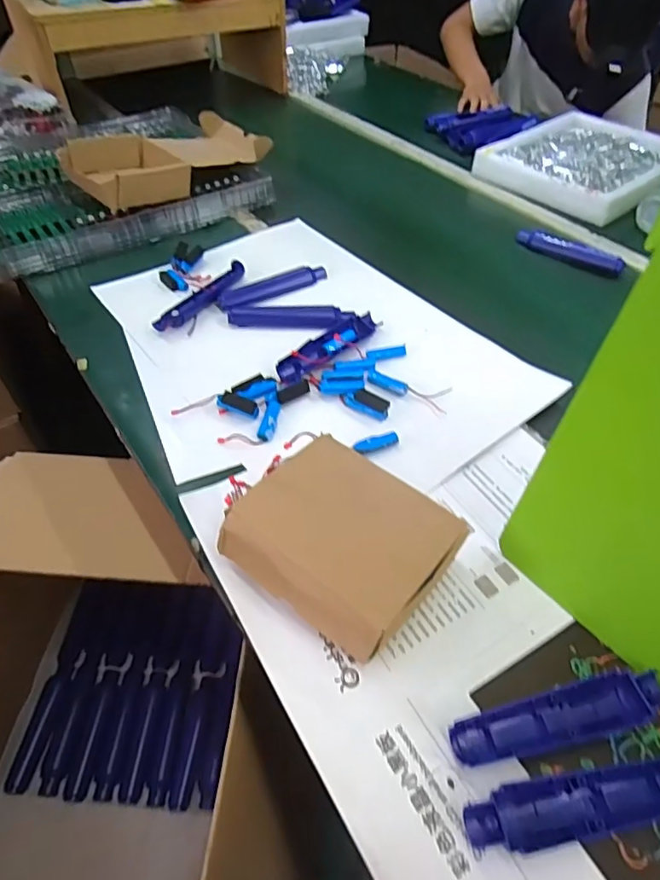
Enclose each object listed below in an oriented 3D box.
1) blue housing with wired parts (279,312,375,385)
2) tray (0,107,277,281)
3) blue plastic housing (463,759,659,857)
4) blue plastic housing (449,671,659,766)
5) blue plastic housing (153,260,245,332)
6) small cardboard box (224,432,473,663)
[{"bbox_3d":[-0.001,-0.125,0.692,0.165,0.026,0.043,-34,57,-26],"label":"blue housing with wired parts"},{"bbox_3d":[-0.446,-0.461,0.960,0.551,0.056,0.429,-28,55,-23],"label":"tray"},{"bbox_3d":[0.177,0.251,0.374,0.170,0.020,0.036,-7,49,-6],"label":"blue plastic housing"},{"bbox_3d":[0.178,0.209,0.412,0.175,0.025,0.037,-10,50,-9],"label":"blue plastic housing"},{"bbox_3d":[-0.180,-0.204,0.769,0.029,0.015,0.176,26,54,21],"label":"blue plastic housing"},{"bbox_3d":[0.011,0.092,0.484,0.167,0.063,0.145,32,56,25],"label":"small cardboard box"}]

